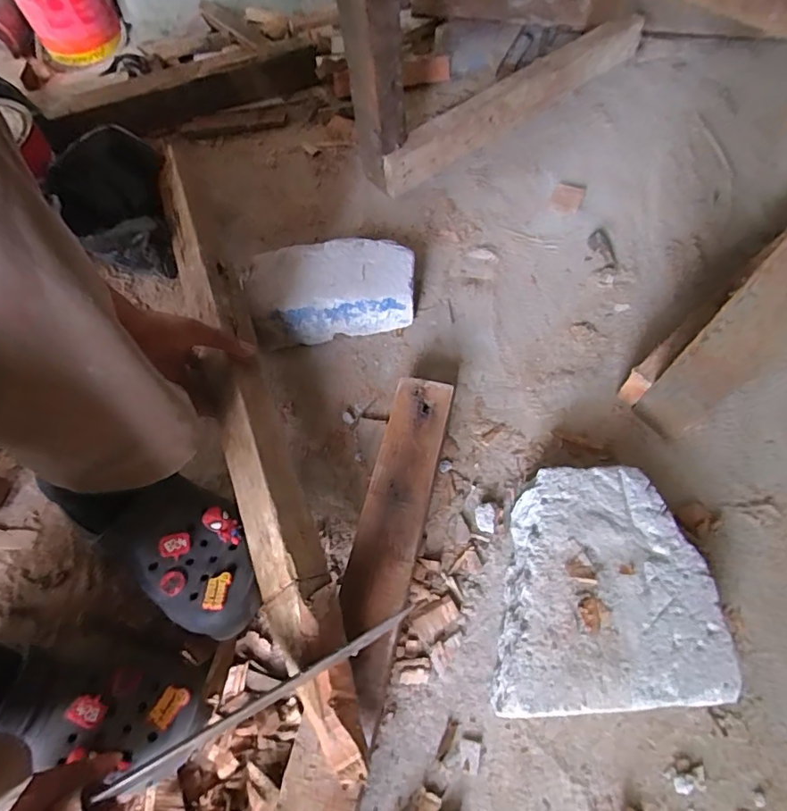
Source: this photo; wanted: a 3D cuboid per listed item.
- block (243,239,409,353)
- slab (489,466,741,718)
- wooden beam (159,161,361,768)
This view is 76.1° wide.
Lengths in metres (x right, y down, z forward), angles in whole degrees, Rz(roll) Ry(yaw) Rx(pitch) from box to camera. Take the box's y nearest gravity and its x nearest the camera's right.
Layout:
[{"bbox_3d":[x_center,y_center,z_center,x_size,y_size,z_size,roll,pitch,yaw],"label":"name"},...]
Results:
[{"bbox_3d":[-0.078,-0.141,0.620,0.192,0.074,0.103,-10,63,-3],"label":"block"},{"bbox_3d":[0.178,0.161,0.456,0.180,0.066,0.195,-2,62,1],"label":"slab"},{"bbox_3d":[-0.161,-0.004,0.513,0.064,0.064,0.663,-20,63,-9],"label":"wooden beam"}]

